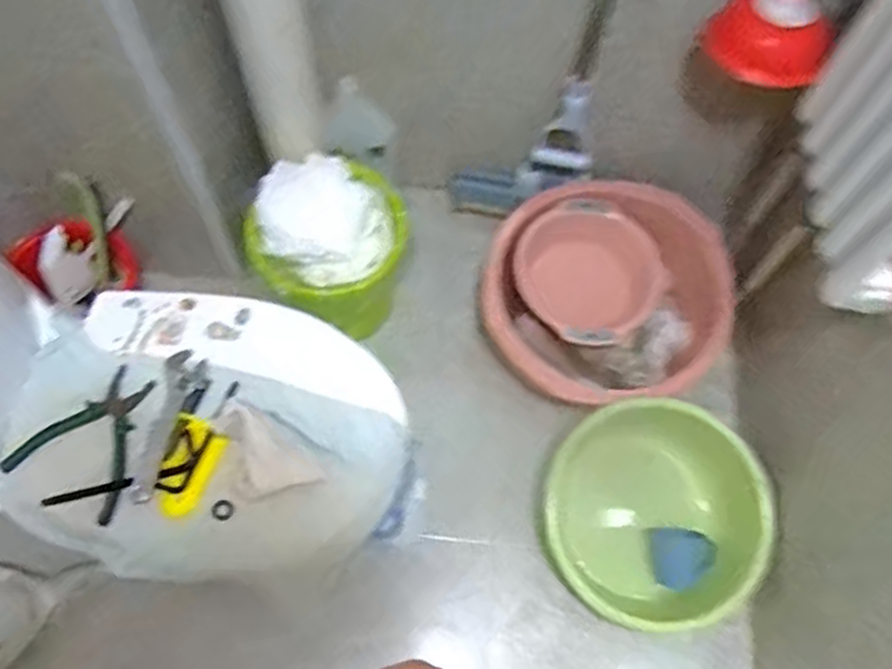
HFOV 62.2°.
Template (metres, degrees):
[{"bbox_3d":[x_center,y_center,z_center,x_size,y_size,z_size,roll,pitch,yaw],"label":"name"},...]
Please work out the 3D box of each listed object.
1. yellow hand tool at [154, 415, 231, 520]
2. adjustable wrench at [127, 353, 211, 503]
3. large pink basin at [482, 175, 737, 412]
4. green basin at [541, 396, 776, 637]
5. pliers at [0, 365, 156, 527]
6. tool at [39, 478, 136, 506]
[{"bbox_3d":[-0.308,0.159,0.880,0.067,0.018,0.113,18,67,4],"label":"yellow hand tool"},{"bbox_3d":[-0.332,0.110,0.901,0.056,0.016,0.192,7,67,0],"label":"adjustable wrench"},{"bbox_3d":[0.301,-0.081,1.365,0.418,0.133,0.432,1,67,-3],"label":"large pink basin"},{"bbox_3d":[0.341,0.300,1.217,0.334,0.137,0.353,1,67,-3],"label":"green basin"},{"bbox_3d":[-0.420,0.122,0.895,0.146,0.021,0.165,25,68,7],"label":"pliers"},{"bbox_3d":[-0.413,0.181,0.852,0.098,0.013,0.011,-13,68,-9],"label":"tool"}]

